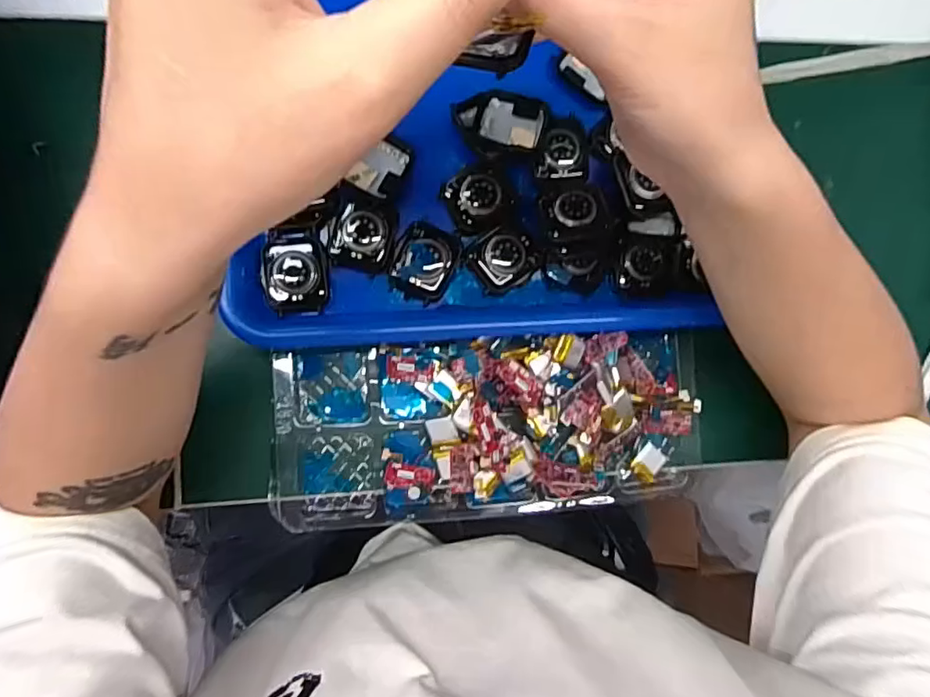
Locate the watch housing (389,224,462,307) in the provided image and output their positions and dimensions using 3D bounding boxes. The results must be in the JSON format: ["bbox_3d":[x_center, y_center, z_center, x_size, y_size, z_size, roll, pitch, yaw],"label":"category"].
[{"bbox_3d":[-0.025,-0.051,0.341,0.035,0.013,0.042,26,83,-5],"label":"watch housing"}]

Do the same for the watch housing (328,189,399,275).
[{"bbox_3d":[-0.060,-0.069,0.337,0.038,0.007,0.044,12,84,-6],"label":"watch housing"}]

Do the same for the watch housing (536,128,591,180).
[{"bbox_3d":[0.060,-0.119,0.350,0.031,0.012,0.029,-5,87,-8],"label":"watch housing"}]

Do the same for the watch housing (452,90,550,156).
[{"bbox_3d":[0.022,-0.134,0.341,0.056,0.009,0.038,5,85,-7],"label":"watch housing"}]

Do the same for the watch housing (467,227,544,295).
[{"bbox_3d":[0.023,-0.053,0.347,0.037,0.011,0.035,-30,90,-8],"label":"watch housing"}]

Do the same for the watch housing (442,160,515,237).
[{"bbox_3d":[0.010,-0.091,0.343,0.039,0.010,0.039,-23,89,-8],"label":"watch housing"}]

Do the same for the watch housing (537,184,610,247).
[{"bbox_3d":[0.067,-0.082,0.342,0.039,0.015,0.038,1,86,-7],"label":"watch housing"}]

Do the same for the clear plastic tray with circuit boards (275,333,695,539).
[{"bbox_3d":[0.018,0.049,0.350,0.262,0.040,0.109,-3,87,-10],"label":"clear plastic tray with circuit boards"}]

